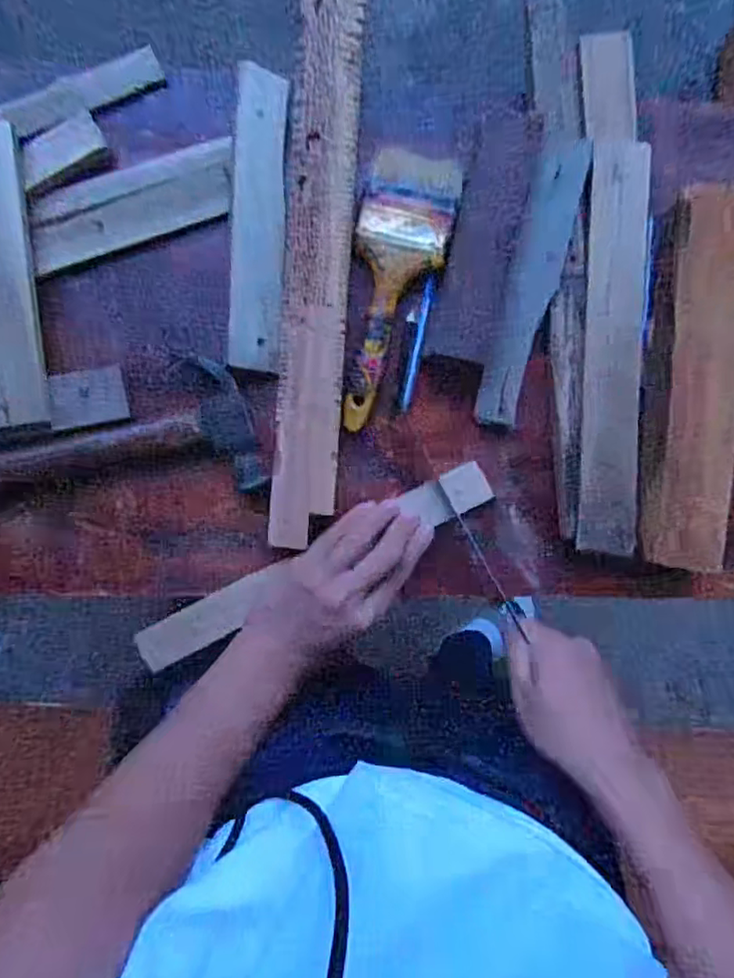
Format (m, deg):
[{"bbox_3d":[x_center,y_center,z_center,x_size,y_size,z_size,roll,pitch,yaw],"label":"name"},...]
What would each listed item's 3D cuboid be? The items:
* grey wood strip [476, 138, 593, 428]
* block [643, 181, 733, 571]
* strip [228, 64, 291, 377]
[{"bbox_3d":[0.122,-0.150,0.460,0.035,0.005,0.208,13,94,-4],"label":"grey wood strip"},{"bbox_3d":[0.243,-0.079,0.458,0.060,0.022,0.270,3,94,-3],"label":"block"},{"bbox_3d":[-0.077,-0.189,0.448,0.038,0.006,0.204,1,96,-20],"label":"strip"}]

